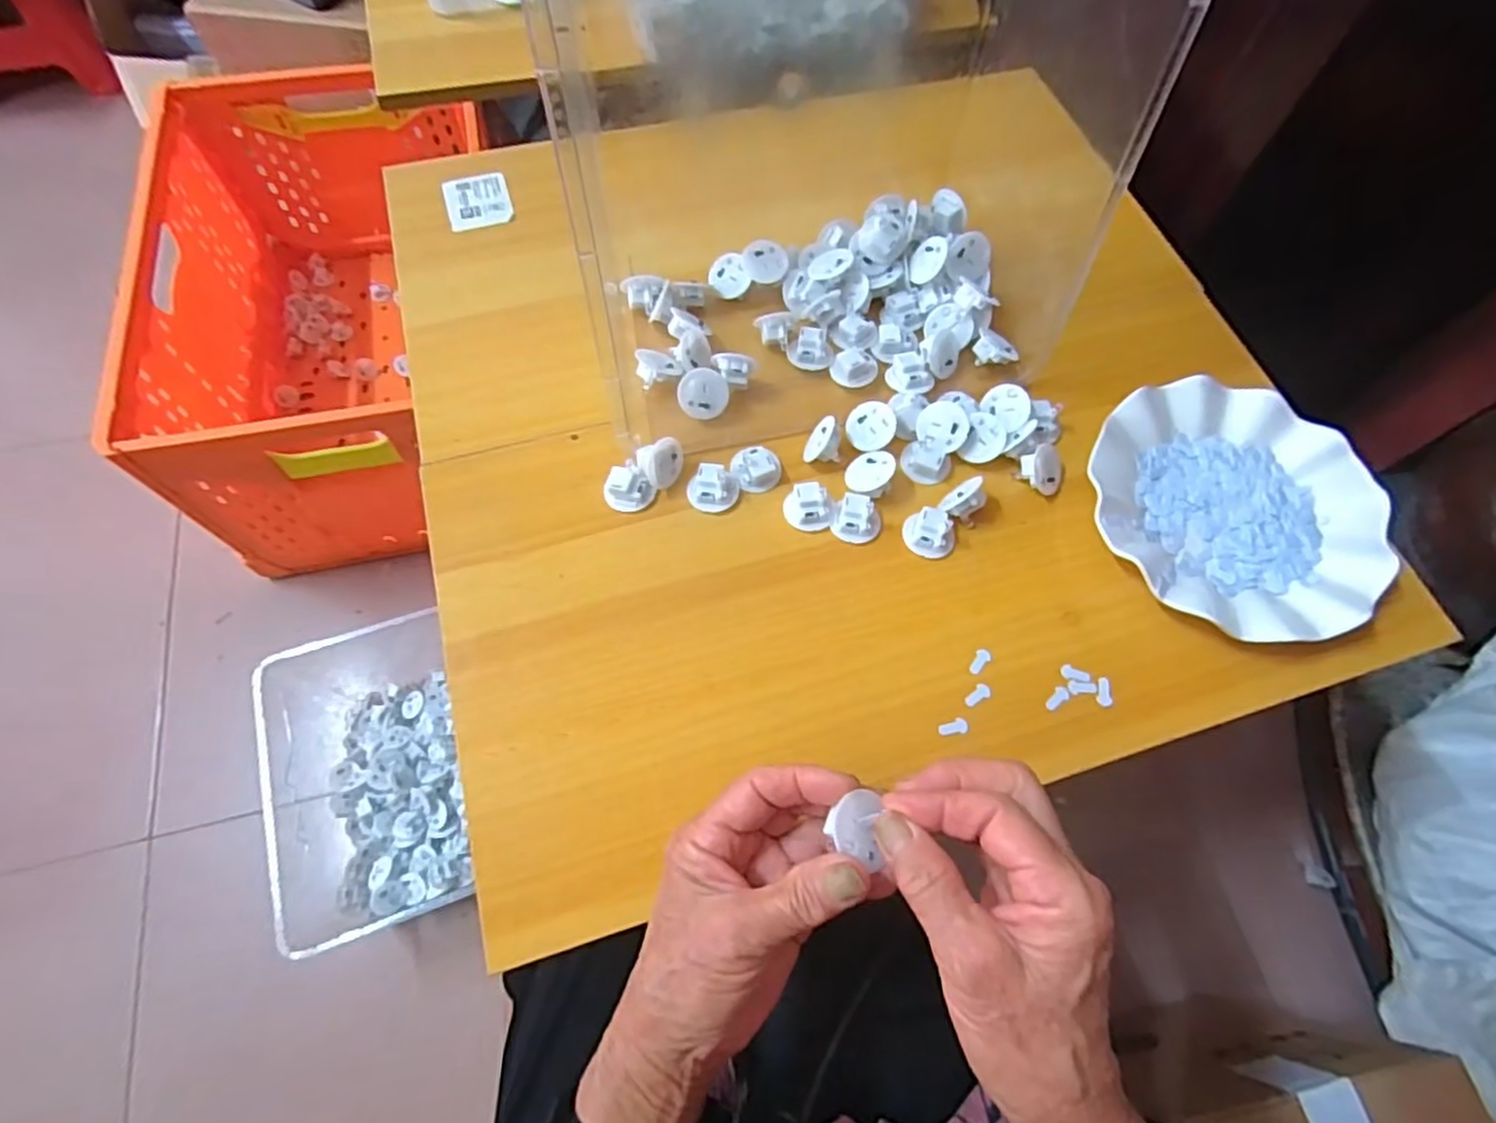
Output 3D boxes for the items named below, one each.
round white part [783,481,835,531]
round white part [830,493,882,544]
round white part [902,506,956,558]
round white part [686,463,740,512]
[{"bbox_3d":[0.039,-0.035,0.439,0.031,0.016,0.026,6,65,0],"label":"round white part"},{"bbox_3d":[0.068,-0.026,0.436,0.030,0.017,0.025,21,66,7],"label":"round white part"},{"bbox_3d":[0.114,-0.018,0.436,0.033,0.014,0.027,25,67,9],"label":"round white part"},{"bbox_3d":[-0.022,-0.047,0.444,0.033,0.016,0.027,-5,66,-5],"label":"round white part"}]

